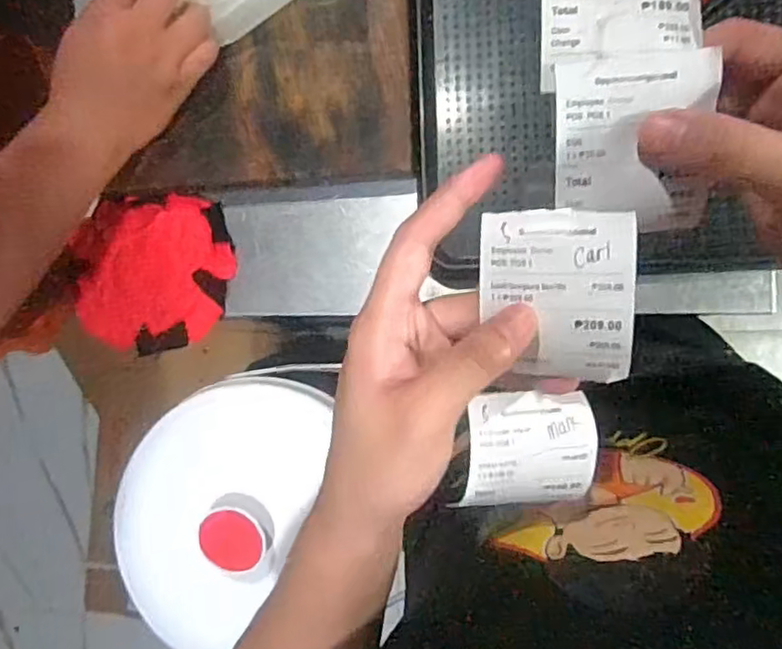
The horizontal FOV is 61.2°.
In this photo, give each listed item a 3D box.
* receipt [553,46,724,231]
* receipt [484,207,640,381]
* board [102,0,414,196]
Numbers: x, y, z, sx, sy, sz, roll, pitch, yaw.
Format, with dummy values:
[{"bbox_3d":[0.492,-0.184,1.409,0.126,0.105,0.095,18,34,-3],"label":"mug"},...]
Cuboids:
[{"bbox_3d":[0.088,-0.065,0.243,0.054,0.028,0.055,-3,87,9],"label":"receipt"},{"bbox_3d":[0.063,-0.011,0.251,0.055,0.015,0.063,0,88,9],"label":"receipt"},{"bbox_3d":[-0.134,-0.388,0.612,0.299,0.038,0.516,-1,87,9],"label":"board"}]

